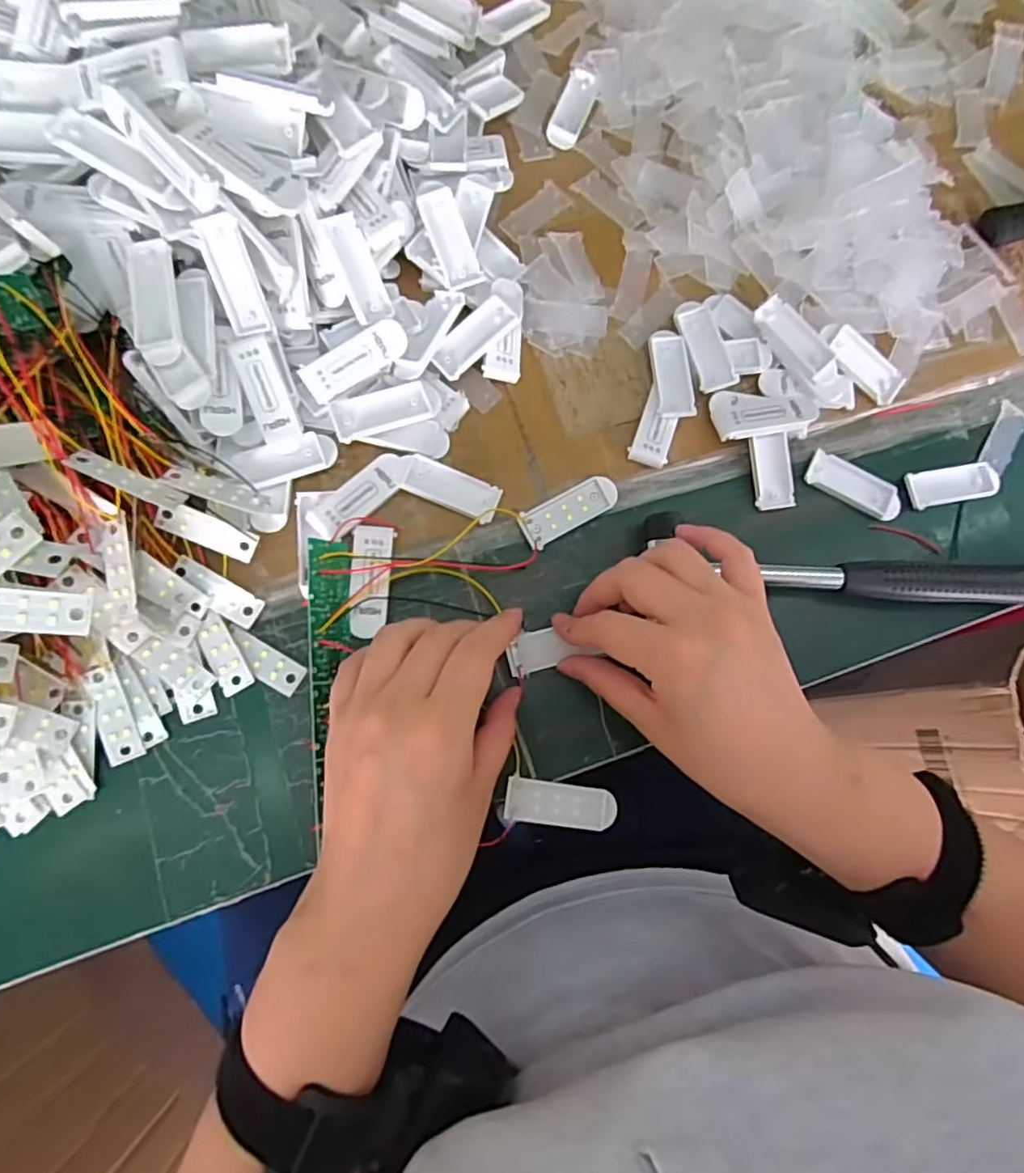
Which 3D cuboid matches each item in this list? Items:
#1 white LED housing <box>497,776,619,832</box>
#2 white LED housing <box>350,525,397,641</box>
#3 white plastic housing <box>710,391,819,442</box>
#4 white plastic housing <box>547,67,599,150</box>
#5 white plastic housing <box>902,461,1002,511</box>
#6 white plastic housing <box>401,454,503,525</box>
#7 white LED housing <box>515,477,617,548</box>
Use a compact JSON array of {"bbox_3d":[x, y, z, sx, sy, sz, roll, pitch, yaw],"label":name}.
[{"bbox_3d":[0.023,0.108,0.307,0.058,0.009,0.020,9,77,-3],"label":"white LED housing"},{"bbox_3d":[-0.073,-0.003,0.318,0.020,0.005,0.056,3,77,-5],"label":"white LED housing"},{"bbox_3d":[0.143,-0.100,0.352,0.058,0.013,0.030,-6,78,-7],"label":"white plastic housing"},{"bbox_3d":[0.039,-0.303,0.393,0.020,0.005,0.059,21,77,0],"label":"white plastic housing"},{"bbox_3d":[0.262,-0.060,0.366,0.059,0.006,0.022,-11,79,-8],"label":"white plastic housing"},{"bbox_3d":[-0.034,-0.053,0.331,0.054,0.006,0.021,24,77,0],"label":"white plastic housing"},{"bbox_3d":[0.032,-0.042,0.340,0.057,0.004,0.021,-28,81,-10],"label":"white LED housing"}]

